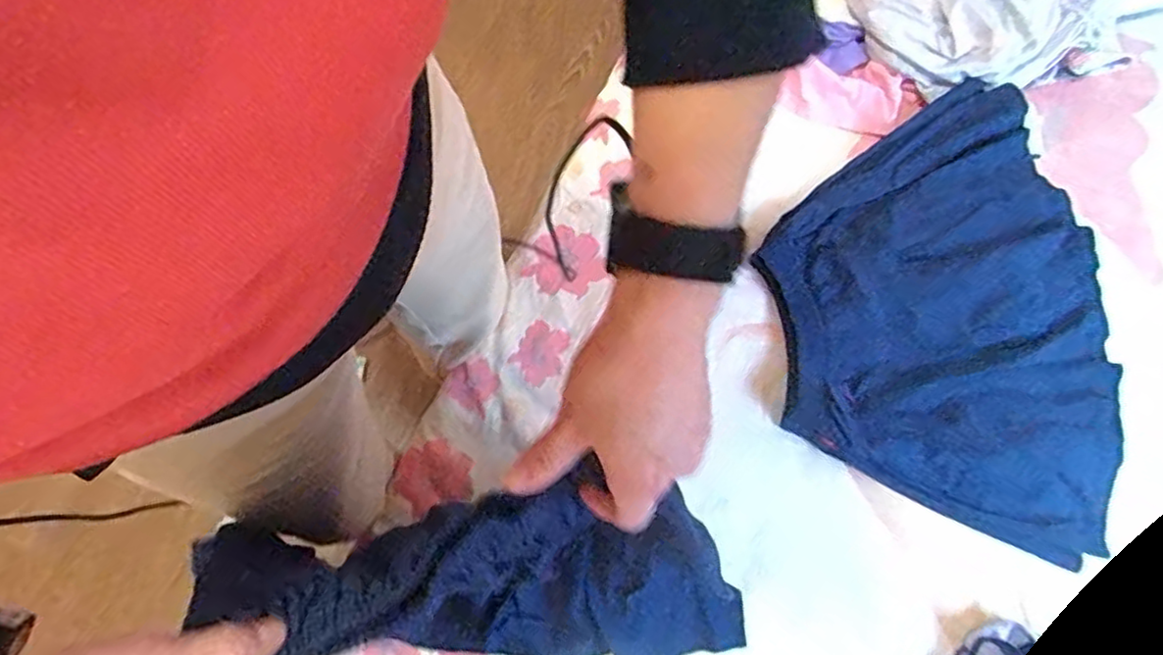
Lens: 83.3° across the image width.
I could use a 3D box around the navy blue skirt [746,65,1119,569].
[{"bbox_3d":[0.414,-0.007,0.757,0.370,0.051,0.534,-7,75,0],"label":"navy blue skirt"}]

